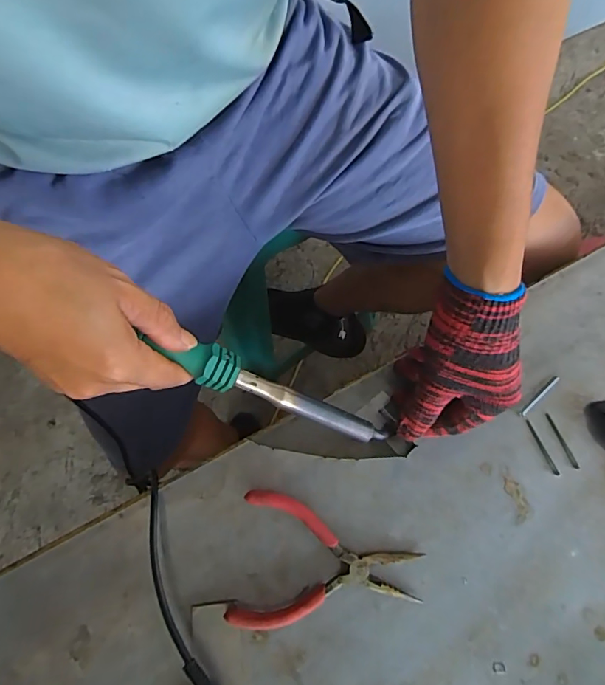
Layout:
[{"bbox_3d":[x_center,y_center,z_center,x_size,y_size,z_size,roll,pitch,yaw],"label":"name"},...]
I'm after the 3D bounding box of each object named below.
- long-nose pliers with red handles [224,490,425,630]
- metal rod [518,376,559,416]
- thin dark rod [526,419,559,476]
[{"bbox_3d":[0.018,0.179,0.367,0.142,0.015,0.099,8,76,2],"label":"long-nose pliers with red handles"},{"bbox_3d":[0.211,0.047,0.407,0.051,0.004,0.006,-42,80,-9],"label":"metal rod"},{"bbox_3d":[0.207,0.090,0.397,0.005,0.004,0.050,-21,77,-5],"label":"thin dark rod"}]

